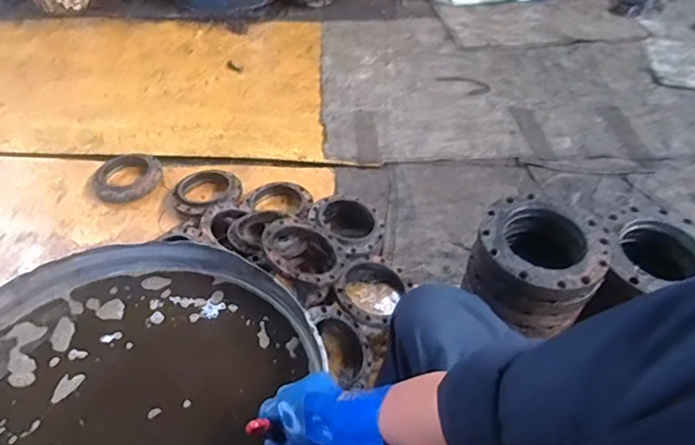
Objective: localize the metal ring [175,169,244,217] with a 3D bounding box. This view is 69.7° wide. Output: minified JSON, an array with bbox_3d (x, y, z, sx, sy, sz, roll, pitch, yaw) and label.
[{"bbox_3d":[-0.405,-0.099,1.433,0.185,0.038,0.185,-2,46,2],"label":"metal ring"}]

